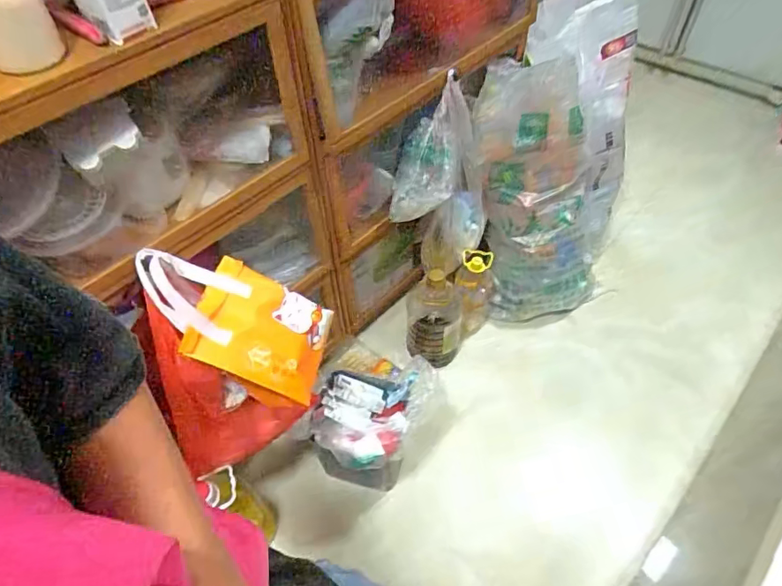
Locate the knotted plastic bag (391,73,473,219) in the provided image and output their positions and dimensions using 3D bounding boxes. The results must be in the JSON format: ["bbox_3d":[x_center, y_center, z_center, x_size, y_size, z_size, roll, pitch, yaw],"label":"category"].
[{"bbox_3d":[0.104,-0.333,1.255,0.138,0.347,0.109,32,17,26],"label":"knotted plastic bag"}]

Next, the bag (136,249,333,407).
[{"bbox_3d":[-0.289,0.054,0.926,0.345,0.103,0.191,28,57,-14],"label":"bag"}]

